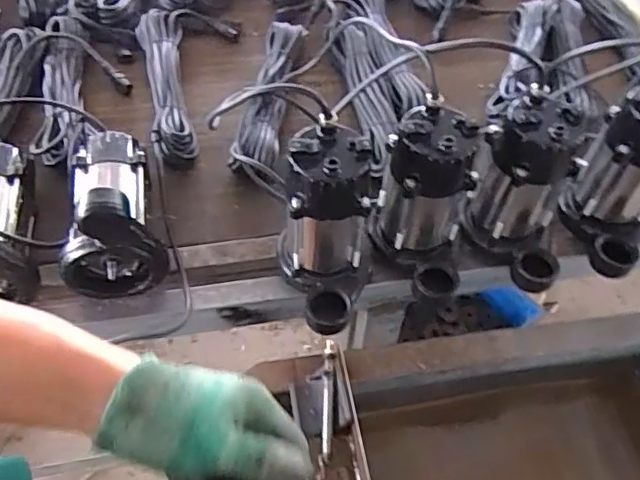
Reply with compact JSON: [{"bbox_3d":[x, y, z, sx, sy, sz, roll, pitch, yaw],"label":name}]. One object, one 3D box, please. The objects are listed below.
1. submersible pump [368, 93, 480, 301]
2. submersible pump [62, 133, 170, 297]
[{"bbox_3d":[0.125,-0.036,0.685,0.118,0.207,0.133,12,54,5],"label":"submersible pump"},{"bbox_3d":[-0.268,-0.054,0.703,0.117,0.152,0.200,-14,56,-13],"label":"submersible pump"}]

